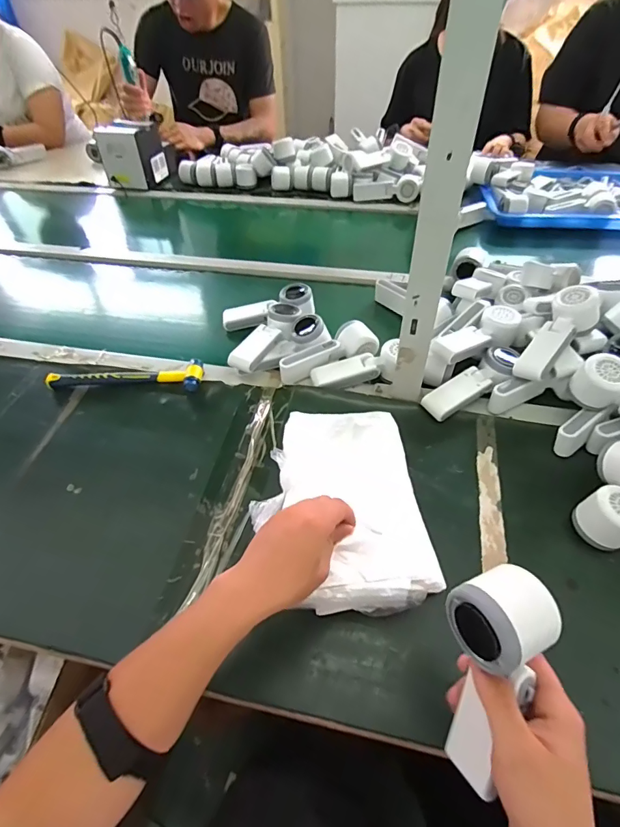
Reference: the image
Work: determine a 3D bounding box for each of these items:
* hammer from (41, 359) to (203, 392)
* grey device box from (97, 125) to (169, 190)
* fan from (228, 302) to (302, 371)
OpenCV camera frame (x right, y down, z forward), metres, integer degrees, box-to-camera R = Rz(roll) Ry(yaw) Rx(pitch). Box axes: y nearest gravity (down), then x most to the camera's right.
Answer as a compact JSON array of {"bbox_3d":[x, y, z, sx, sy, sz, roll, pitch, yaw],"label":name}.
[{"bbox_3d":[-0.297,-0.063,0.706,0.243,0.024,0.059,2,48,3],"label":"hammer"},{"bbox_3d":[-0.505,-0.739,1.251,0.128,0.166,0.152,9,49,10],"label":"grey device box"},{"bbox_3d":[-0.070,-0.126,0.729,0.070,0.049,0.173,15,50,15],"label":"fan"}]

